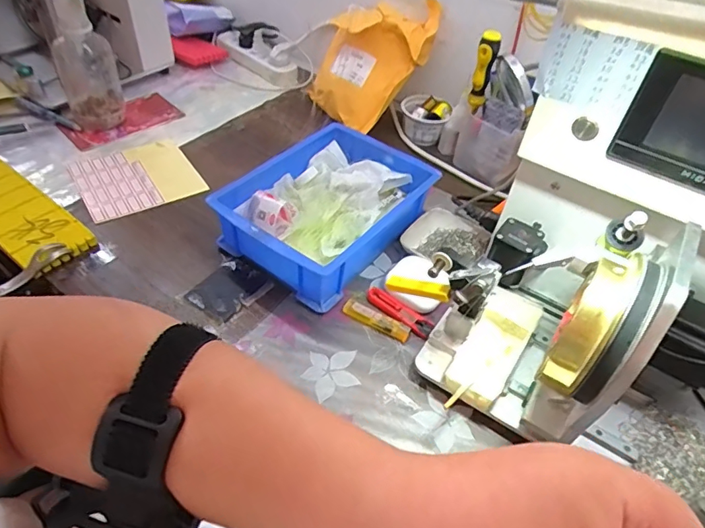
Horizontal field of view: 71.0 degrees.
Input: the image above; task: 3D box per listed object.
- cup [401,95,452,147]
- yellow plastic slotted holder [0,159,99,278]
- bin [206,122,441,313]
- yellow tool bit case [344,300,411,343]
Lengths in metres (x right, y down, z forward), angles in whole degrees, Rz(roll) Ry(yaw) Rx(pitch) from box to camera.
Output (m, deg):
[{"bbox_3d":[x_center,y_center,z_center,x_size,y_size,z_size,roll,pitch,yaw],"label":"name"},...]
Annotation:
[{"bbox_3d":[0.117,-0.230,0.793,0.064,0.057,0.065,-11,49,-16],"label":"cup"},{"bbox_3d":[-0.482,-0.099,0.652,0.373,0.026,0.087,32,51,22],"label":"yellow plastic slotted holder"},{"bbox_3d":[-0.026,-0.072,0.624,0.179,0.077,0.248,31,51,22],"label":"bin"},{"bbox_3d":[0.026,0.060,0.540,0.078,0.010,0.019,25,49,17],"label":"yellow tool bit case"}]

